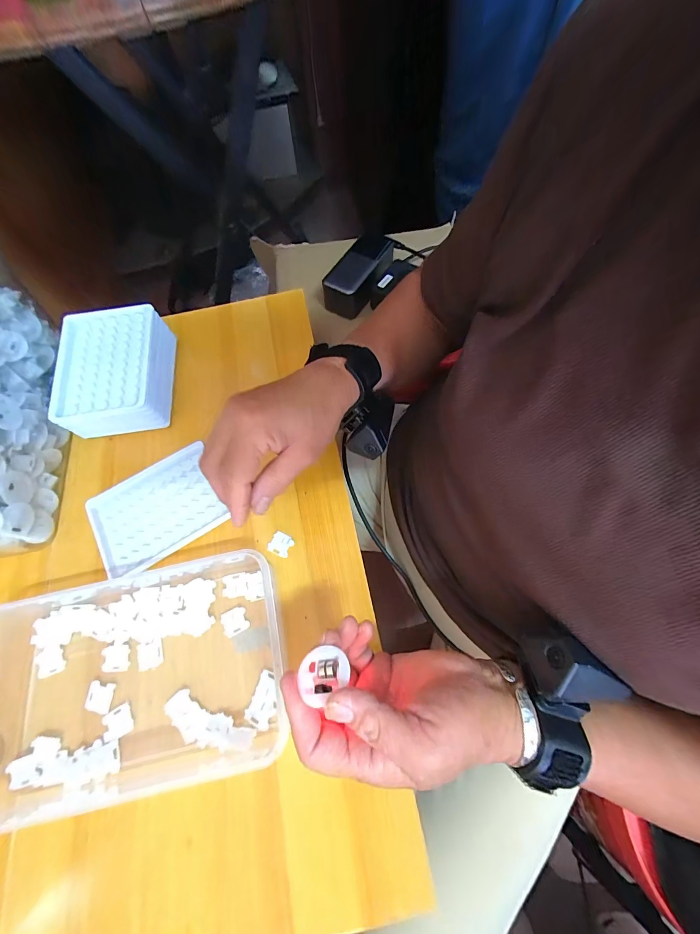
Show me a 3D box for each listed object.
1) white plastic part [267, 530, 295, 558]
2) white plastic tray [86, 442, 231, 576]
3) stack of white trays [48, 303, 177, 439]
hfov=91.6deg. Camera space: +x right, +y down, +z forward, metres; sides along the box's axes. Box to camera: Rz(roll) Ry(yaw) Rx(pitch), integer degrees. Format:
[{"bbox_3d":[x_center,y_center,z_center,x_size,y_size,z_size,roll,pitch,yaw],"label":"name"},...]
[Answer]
[{"bbox_3d":[-0.066,0.073,0.324,0.021,0.004,0.020,24,69,11],"label":"white plastic part"},{"bbox_3d":[-0.193,0.043,0.340,0.118,0.009,0.094,-30,69,-12],"label":"white plastic tray"},{"bbox_3d":[-0.250,-0.103,0.372,0.107,0.056,0.130,-7,66,-2],"label":"stack of white trays"}]

